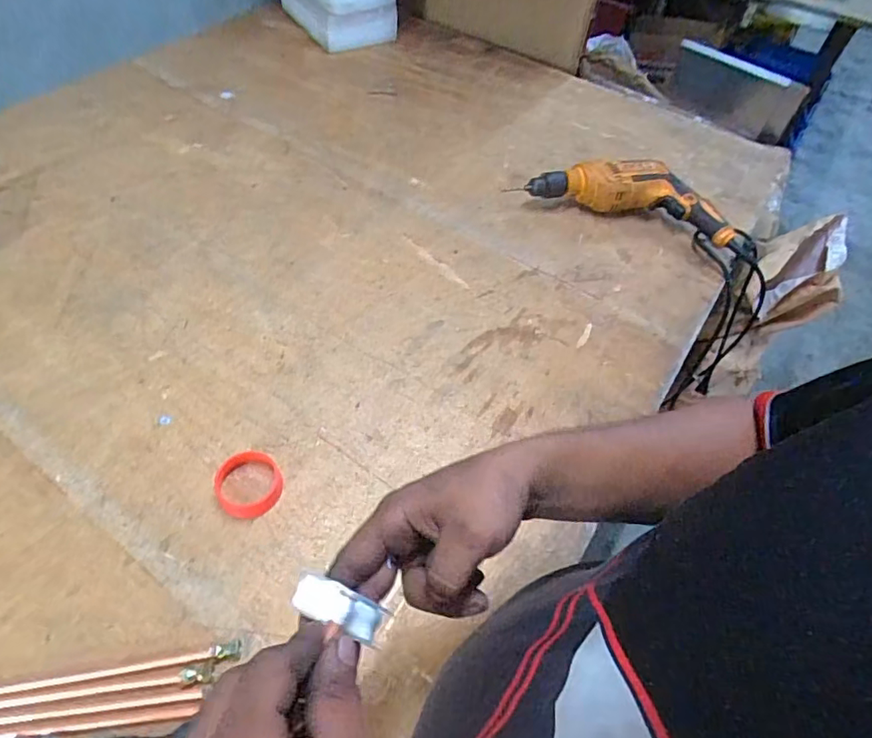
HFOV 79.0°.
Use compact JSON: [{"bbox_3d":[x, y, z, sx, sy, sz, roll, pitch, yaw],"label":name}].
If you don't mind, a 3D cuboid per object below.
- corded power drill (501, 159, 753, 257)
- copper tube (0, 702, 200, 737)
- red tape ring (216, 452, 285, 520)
[{"bbox_3d":[0.335,-0.292,0.889,0.381,0.074,0.120,18,55,7],"label":"corded power drill"},{"bbox_3d":[-0.344,0.297,0.433,0.282,0.010,0.013,-3,55,-7],"label":"copper tube"},{"bbox_3d":[-0.201,0.124,0.570,0.069,0.025,0.064,3,54,-3],"label":"red tape ring"}]

